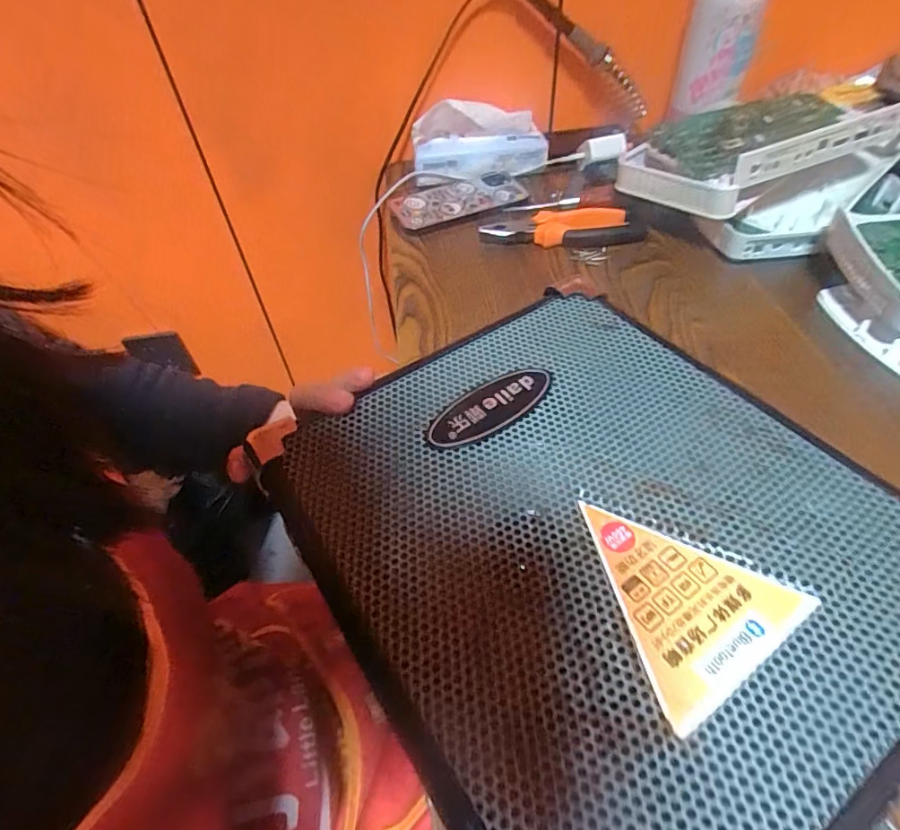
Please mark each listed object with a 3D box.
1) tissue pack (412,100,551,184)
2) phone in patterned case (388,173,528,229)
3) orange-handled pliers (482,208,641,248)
[{"bbox_3d":[0.030,-0.301,0.582,0.150,0.085,0.042,8,50,11],"label":"tissue pack"},{"bbox_3d":[0.007,-0.238,0.572,0.143,0.012,0.070,-8,57,9],"label":"phone in patterned case"},{"bbox_3d":[0.109,-0.185,0.510,0.152,0.023,0.040,2,49,6],"label":"orange-handled pliers"}]

